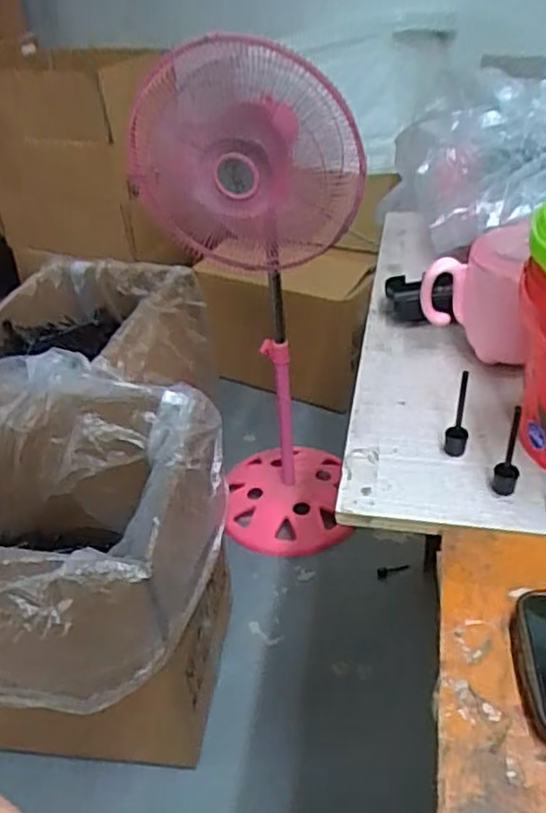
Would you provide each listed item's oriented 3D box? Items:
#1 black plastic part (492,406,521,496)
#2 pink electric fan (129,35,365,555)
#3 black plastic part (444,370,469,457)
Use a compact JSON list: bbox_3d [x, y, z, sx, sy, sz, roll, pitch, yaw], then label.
[{"bbox_3d":[0.143,0.028,0.420,0.013,0.056,0.015,11,39,20],"label":"black plastic part"},{"bbox_3d":[-0.027,-0.165,1.216,0.333,0.855,0.367,-1,37,5],"label":"pink electric fan"},{"bbox_3d":[0.120,0.003,0.448,0.014,0.063,0.015,8,38,16],"label":"black plastic part"}]

